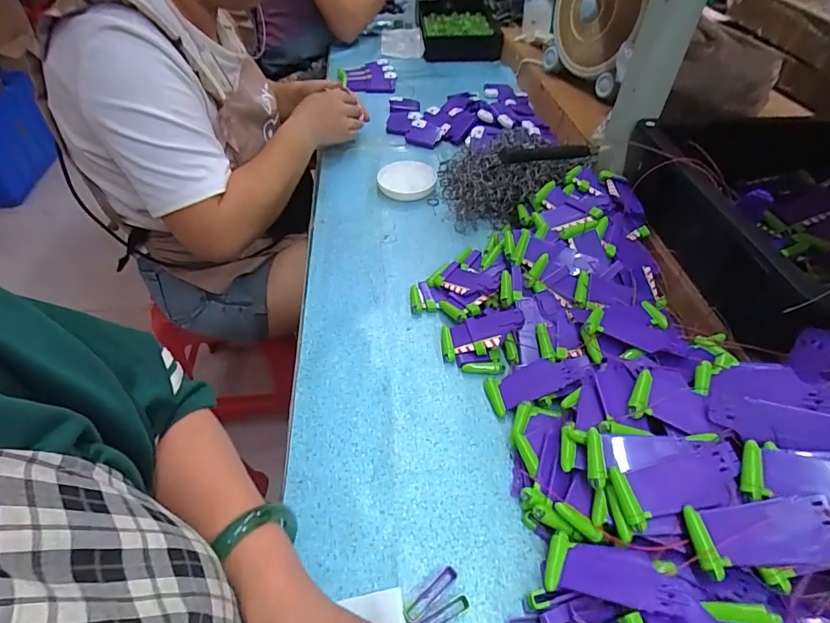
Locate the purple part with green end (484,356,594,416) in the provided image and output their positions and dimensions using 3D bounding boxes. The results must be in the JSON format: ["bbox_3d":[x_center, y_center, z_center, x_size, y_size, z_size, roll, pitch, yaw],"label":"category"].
[{"bbox_3d":[0.120,0.066,0.434,0.101,0.010,0.039,-22,46,10],"label":"purple part with green end"}]

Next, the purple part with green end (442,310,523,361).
[{"bbox_3d":[0.071,0.021,0.474,0.090,0.009,0.046,-21,46,11],"label":"purple part with green end"}]

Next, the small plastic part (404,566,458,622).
[{"bbox_3d":[0.011,0.208,0.330,0.047,0.006,0.012,-32,55,-28],"label":"small plastic part"}]

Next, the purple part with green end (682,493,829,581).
[{"bbox_3d":[0.228,0.142,0.287,0.089,0.010,0.038,-21,44,17],"label":"purple part with green end"}]

